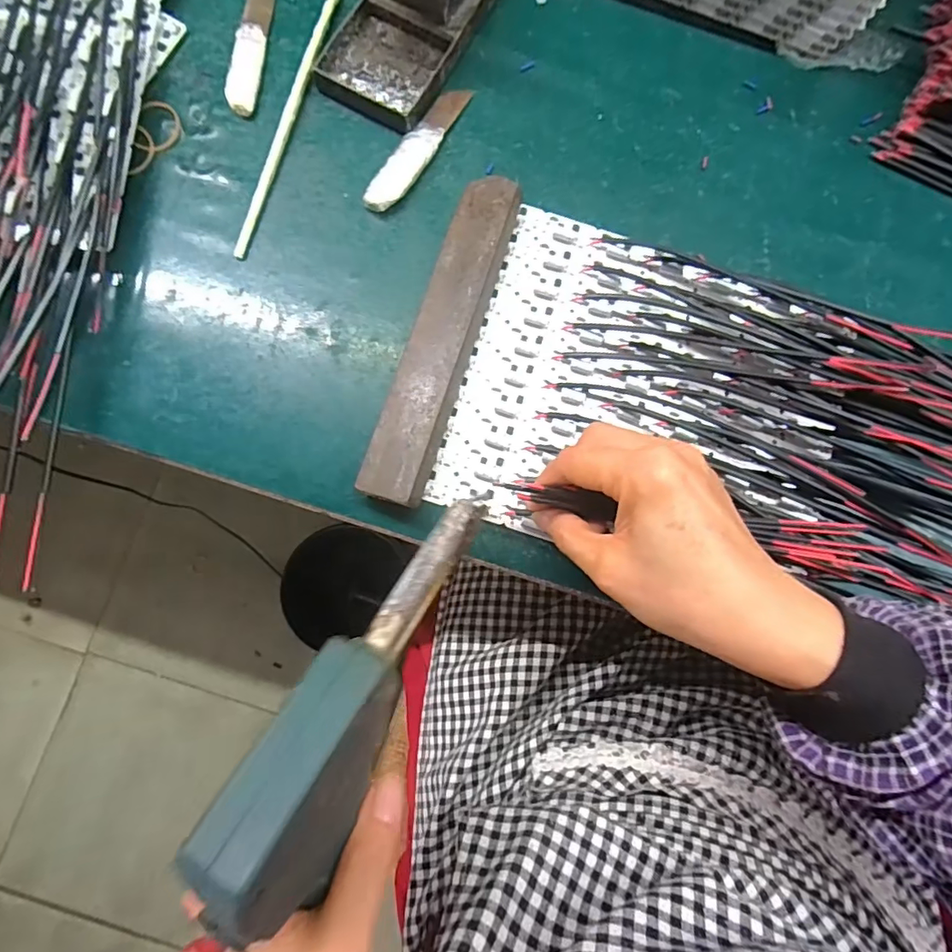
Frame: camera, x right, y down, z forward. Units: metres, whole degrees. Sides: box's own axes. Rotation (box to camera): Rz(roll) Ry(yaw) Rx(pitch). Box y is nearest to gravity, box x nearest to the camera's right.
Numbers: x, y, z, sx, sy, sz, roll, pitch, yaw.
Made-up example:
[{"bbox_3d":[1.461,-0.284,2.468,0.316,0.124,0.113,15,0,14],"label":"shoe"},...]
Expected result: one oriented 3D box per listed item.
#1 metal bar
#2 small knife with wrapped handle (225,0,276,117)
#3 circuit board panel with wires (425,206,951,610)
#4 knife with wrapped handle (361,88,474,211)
[{"bbox_3d":[-0.019,-0.080,0.300,0.038,0.024,0.197,18,81,0],"label":"metal bar"},{"bbox_3d":[-0.147,-0.283,0.338,0.018,0.006,0.101,6,81,-2],"label":"small knife with wrapped handle"},{"bbox_3d":[0.187,-0.024,0.301,0.390,0.026,0.187,17,81,2],"label":"circuit board panel with wires"},{"bbox_3d":[-0.036,-0.208,0.327,0.021,0.008,0.103,31,81,2],"label":"knife with wrapped handle"}]

